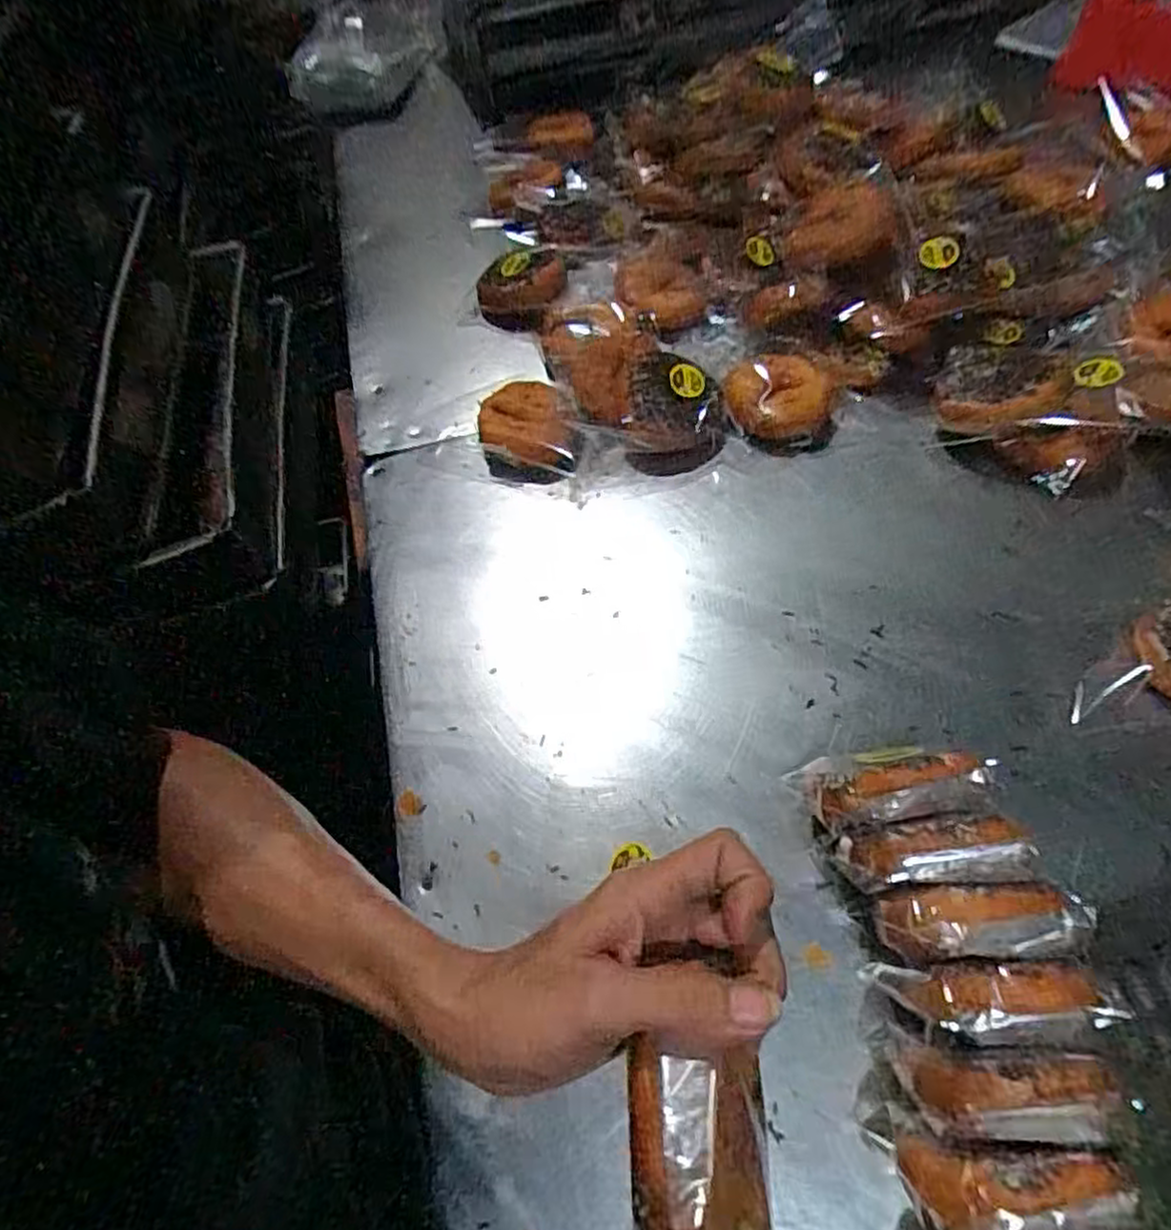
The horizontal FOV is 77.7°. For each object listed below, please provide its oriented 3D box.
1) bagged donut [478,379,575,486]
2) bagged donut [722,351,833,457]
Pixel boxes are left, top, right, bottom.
[{"bbox_3d":[-0.058,-0.171,0.678,0.081,0.036,0.118,-14,58,-2],"label":"bagged donut"},{"bbox_3d":[0.179,-0.198,0.672,0.103,0.033,0.109,4,58,8],"label":"bagged donut"}]

